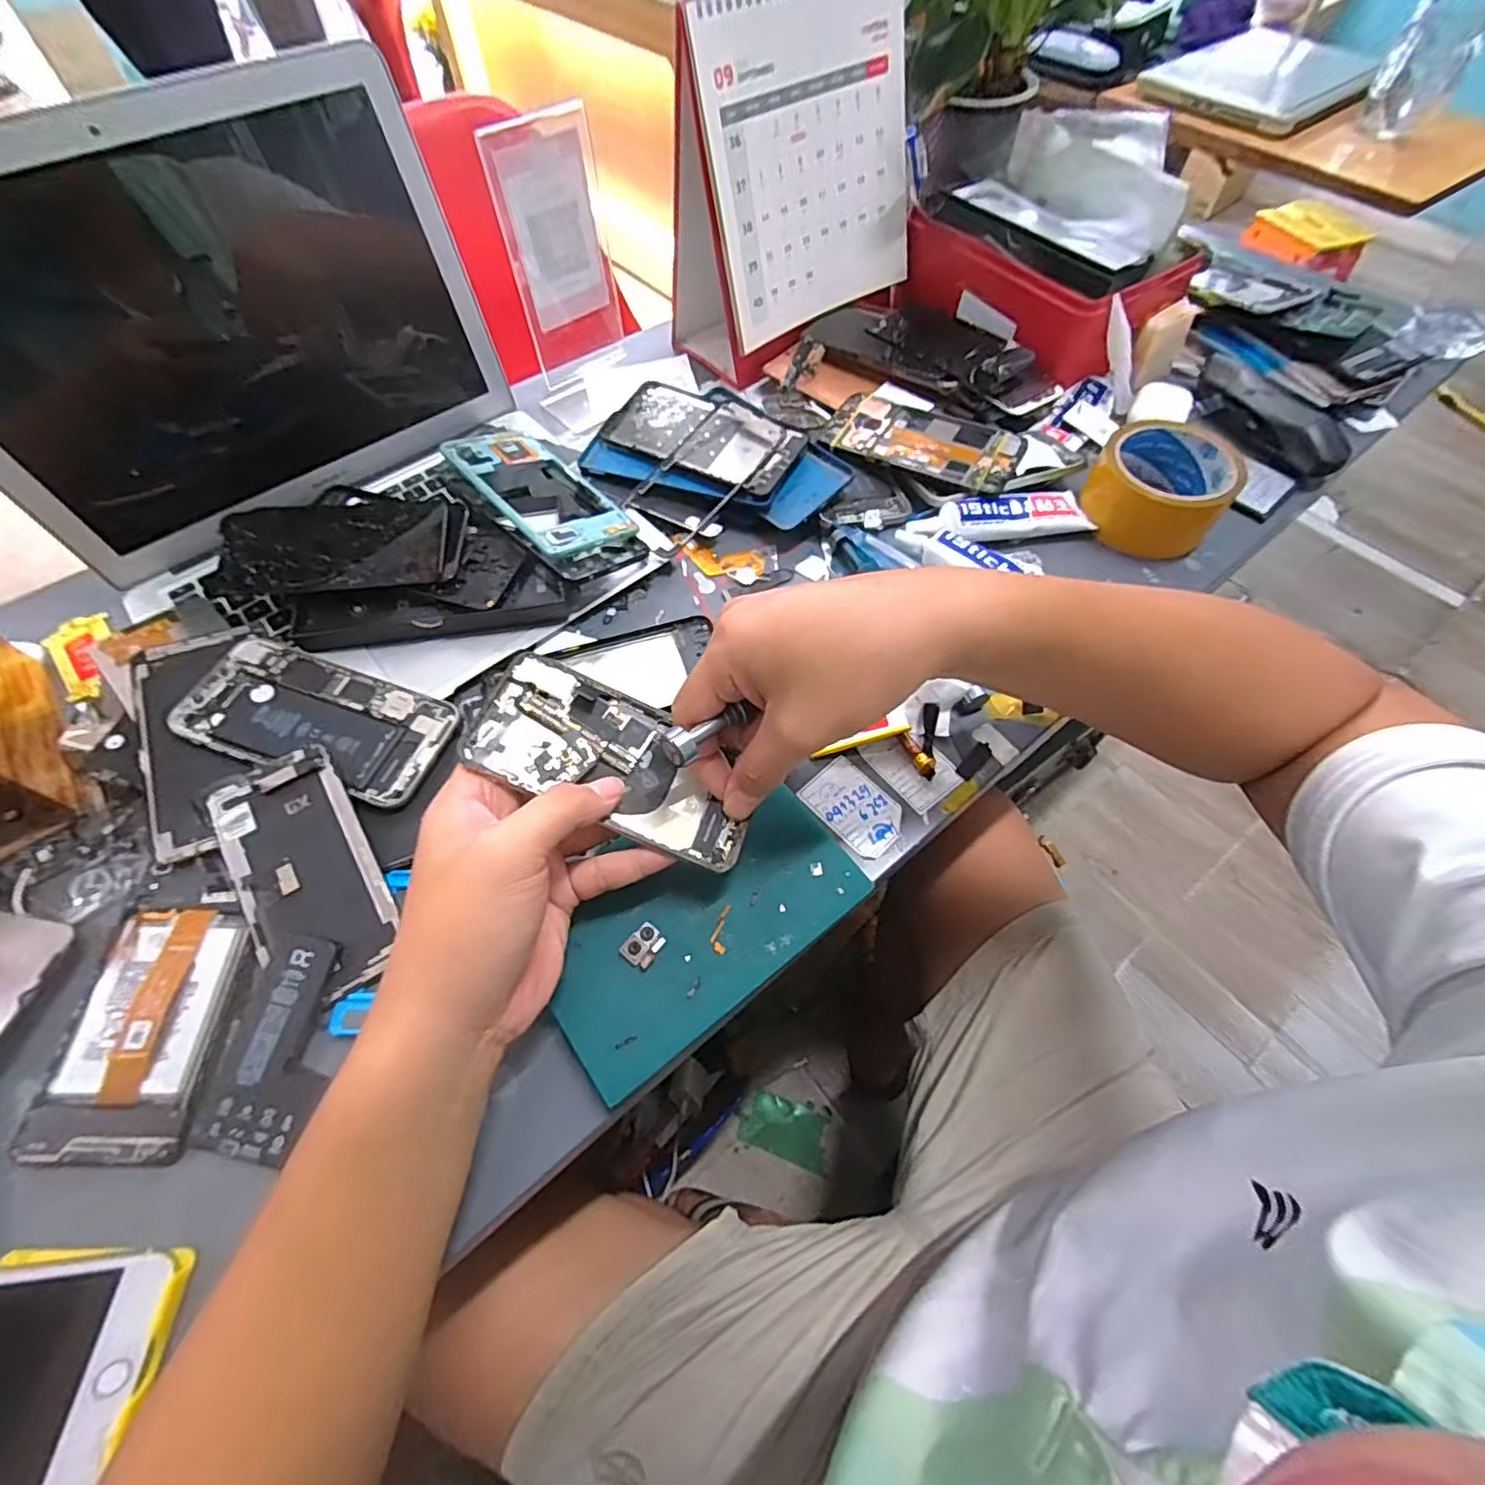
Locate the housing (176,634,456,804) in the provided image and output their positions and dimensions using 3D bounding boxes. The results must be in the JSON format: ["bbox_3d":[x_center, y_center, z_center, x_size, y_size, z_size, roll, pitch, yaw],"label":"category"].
[{"bbox_3d":[-0.255,-0.016,0.377,0.149,0.005,0.075,19,60,2],"label":"housing"}]

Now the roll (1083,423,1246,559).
[{"bbox_3d":[0.309,-0.190,0.464,0.091,0.049,0.093,-1,60,1],"label":"roll"}]

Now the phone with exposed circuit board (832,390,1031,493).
[{"bbox_3d":[0.147,-0.236,0.490,0.136,0.013,0.070,30,65,17],"label":"phone with exposed circuit board"}]

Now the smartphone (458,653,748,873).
[{"bbox_3d":[-0.061,0.009,0.314,0.140,0.014,0.068,25,64,-6],"label":"smartphone"}]

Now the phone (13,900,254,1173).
[{"bbox_3d":[-0.290,0.138,0.303,0.069,0.010,0.113,0,60,1],"label":"phone"}]

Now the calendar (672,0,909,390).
[{"bbox_3d":[0.043,-0.461,0.518,0.209,0.217,0.106,-35,65,-17],"label":"calendar"}]

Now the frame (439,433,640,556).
[{"bbox_3d":[-0.152,-0.190,0.466,0.079,0.008,0.162,-31,63,-33],"label":"frame"}]

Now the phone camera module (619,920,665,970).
[{"bbox_3d":[-0.049,0.101,0.313,0.016,0.004,0.020,33,66,18],"label":"phone camera module"}]

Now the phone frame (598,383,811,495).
[{"bbox_3d":[-0.032,-0.244,0.495,0.157,0.006,0.073,28,74,18],"label":"phone frame"}]

